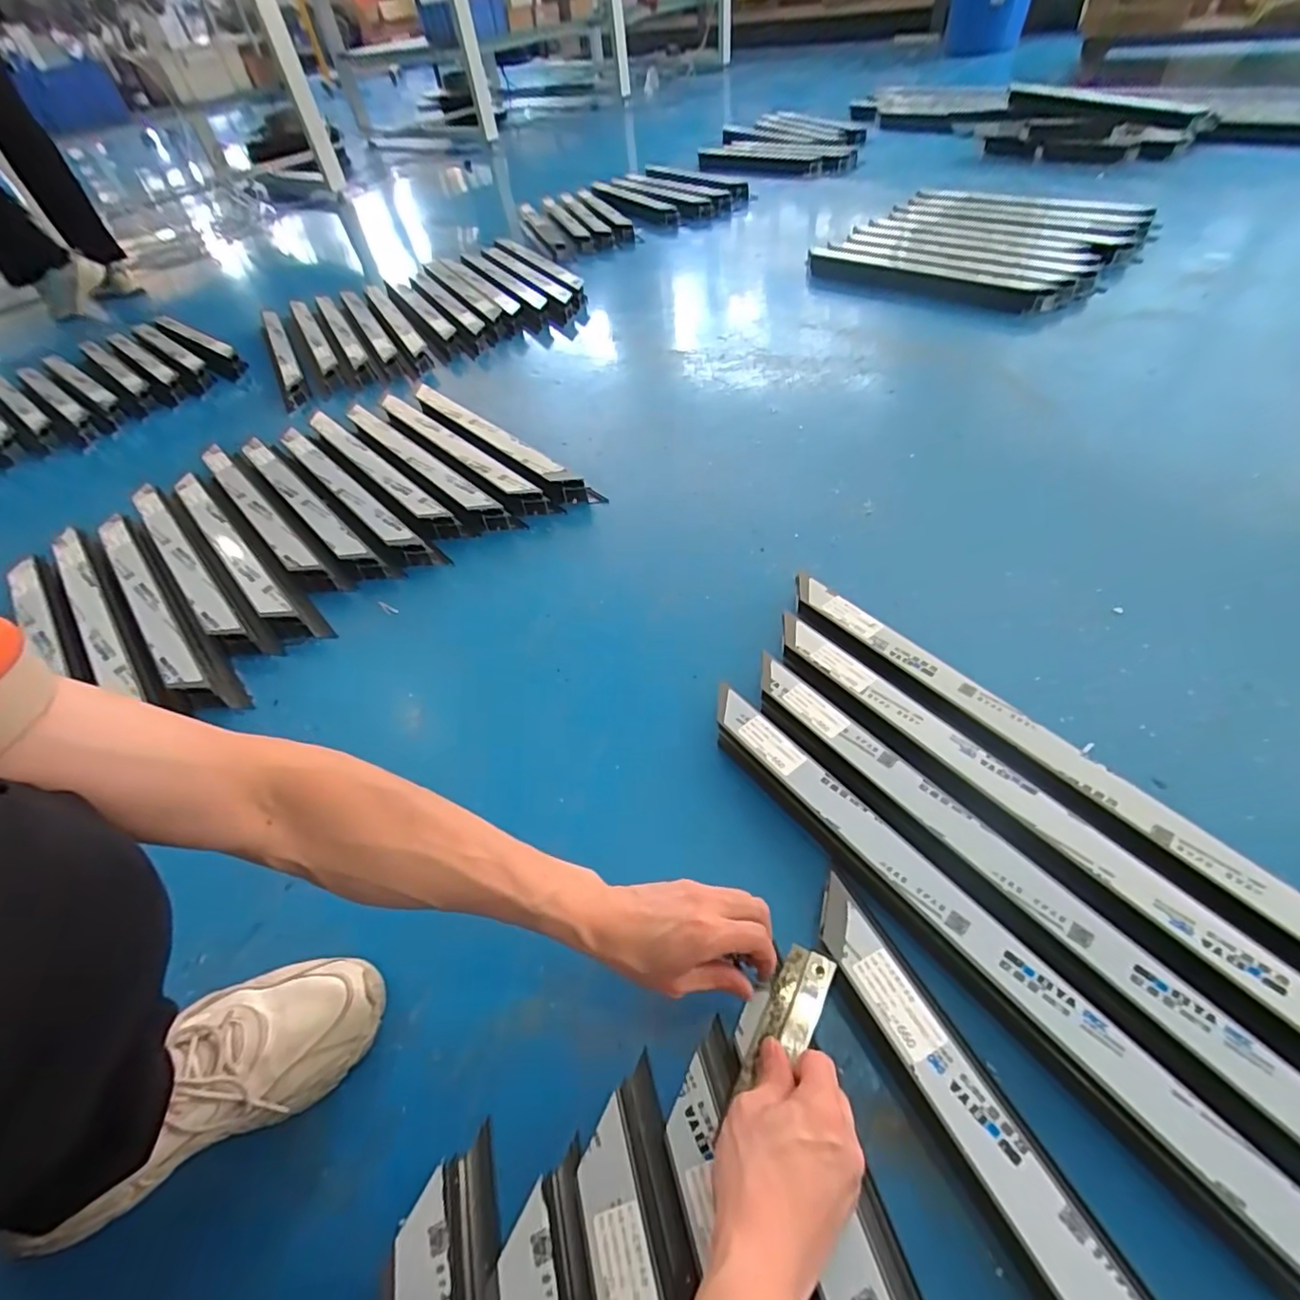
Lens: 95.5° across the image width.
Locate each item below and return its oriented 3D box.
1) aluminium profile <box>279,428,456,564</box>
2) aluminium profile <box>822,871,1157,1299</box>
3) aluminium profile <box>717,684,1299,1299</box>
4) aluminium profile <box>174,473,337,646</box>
[{"bbox_3d":[-0.511,-0.266,1.016,0.062,0.052,0.512,-39,56,-24],"label":"aluminium profile"},{"bbox_3d":[0.278,0.410,0.333,0.056,0.052,0.589,-24,51,-13],"label":"aluminium profile"},{"bbox_3d":[0.249,0.229,0.490,0.063,0.050,0.579,-32,54,-19],"label":"aluminium profile"},{"bbox_3d":[-0.645,-0.155,0.937,0.064,0.053,0.503,-38,56,-23],"label":"aluminium profile"}]

